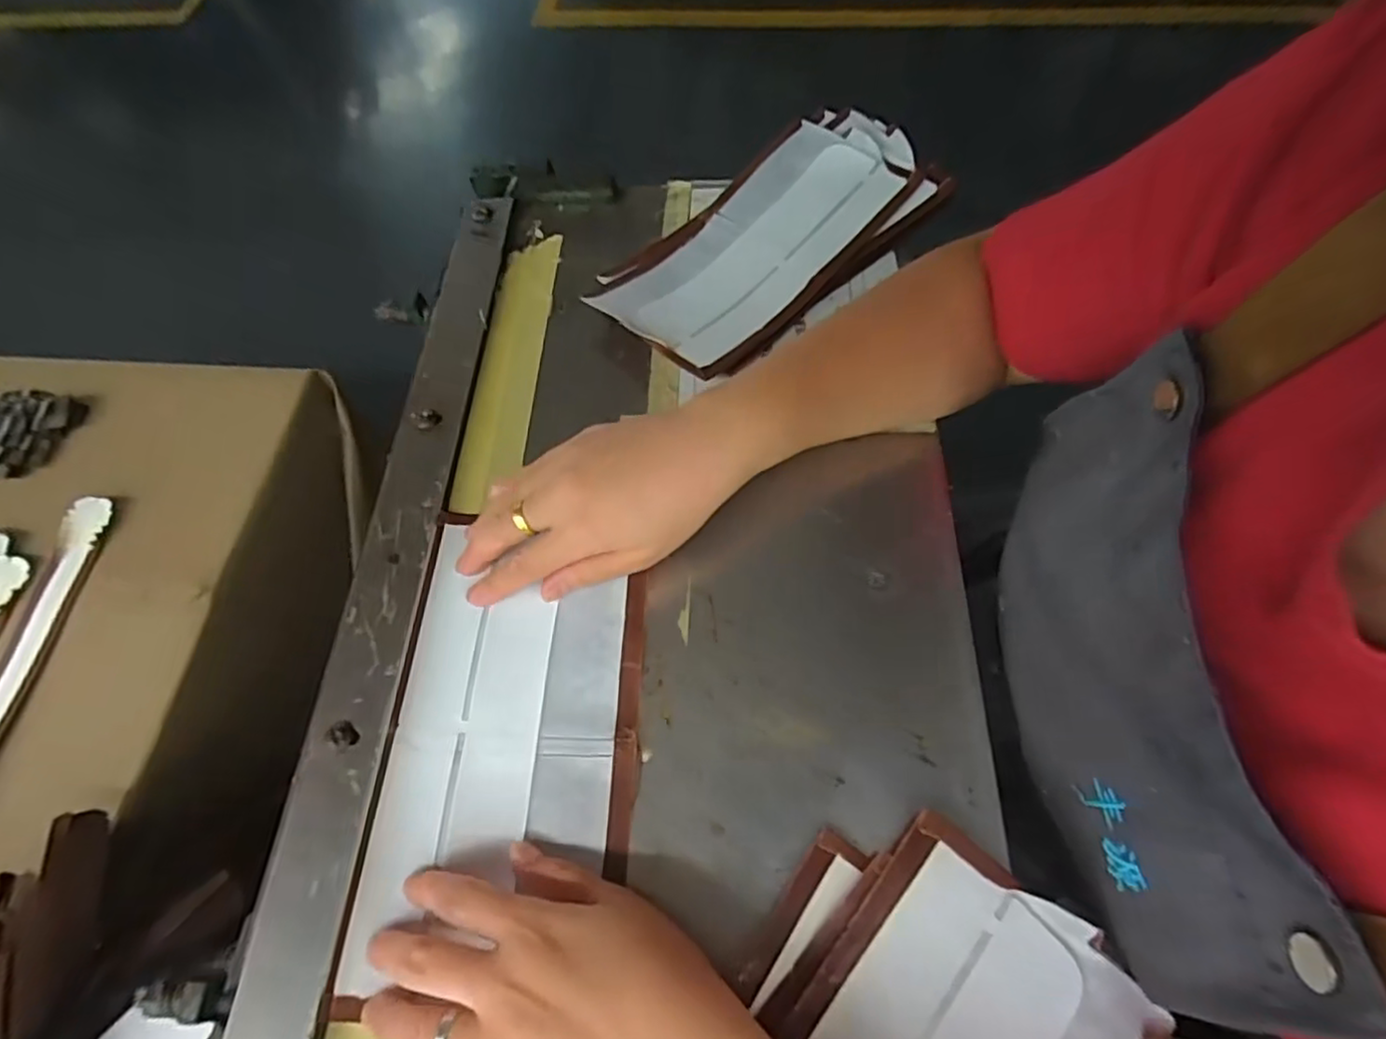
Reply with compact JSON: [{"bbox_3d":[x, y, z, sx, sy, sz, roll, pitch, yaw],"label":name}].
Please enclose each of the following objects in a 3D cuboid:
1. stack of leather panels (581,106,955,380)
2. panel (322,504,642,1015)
[{"bbox_3d":[0.050,-0.187,0.450,0.242,0.036,0.121,-41,67,-16],"label":"stack of leather panels"},{"bbox_3d":[-0.086,0.100,0.320,0.118,0.009,0.210,1,62,5],"label":"panel"}]

